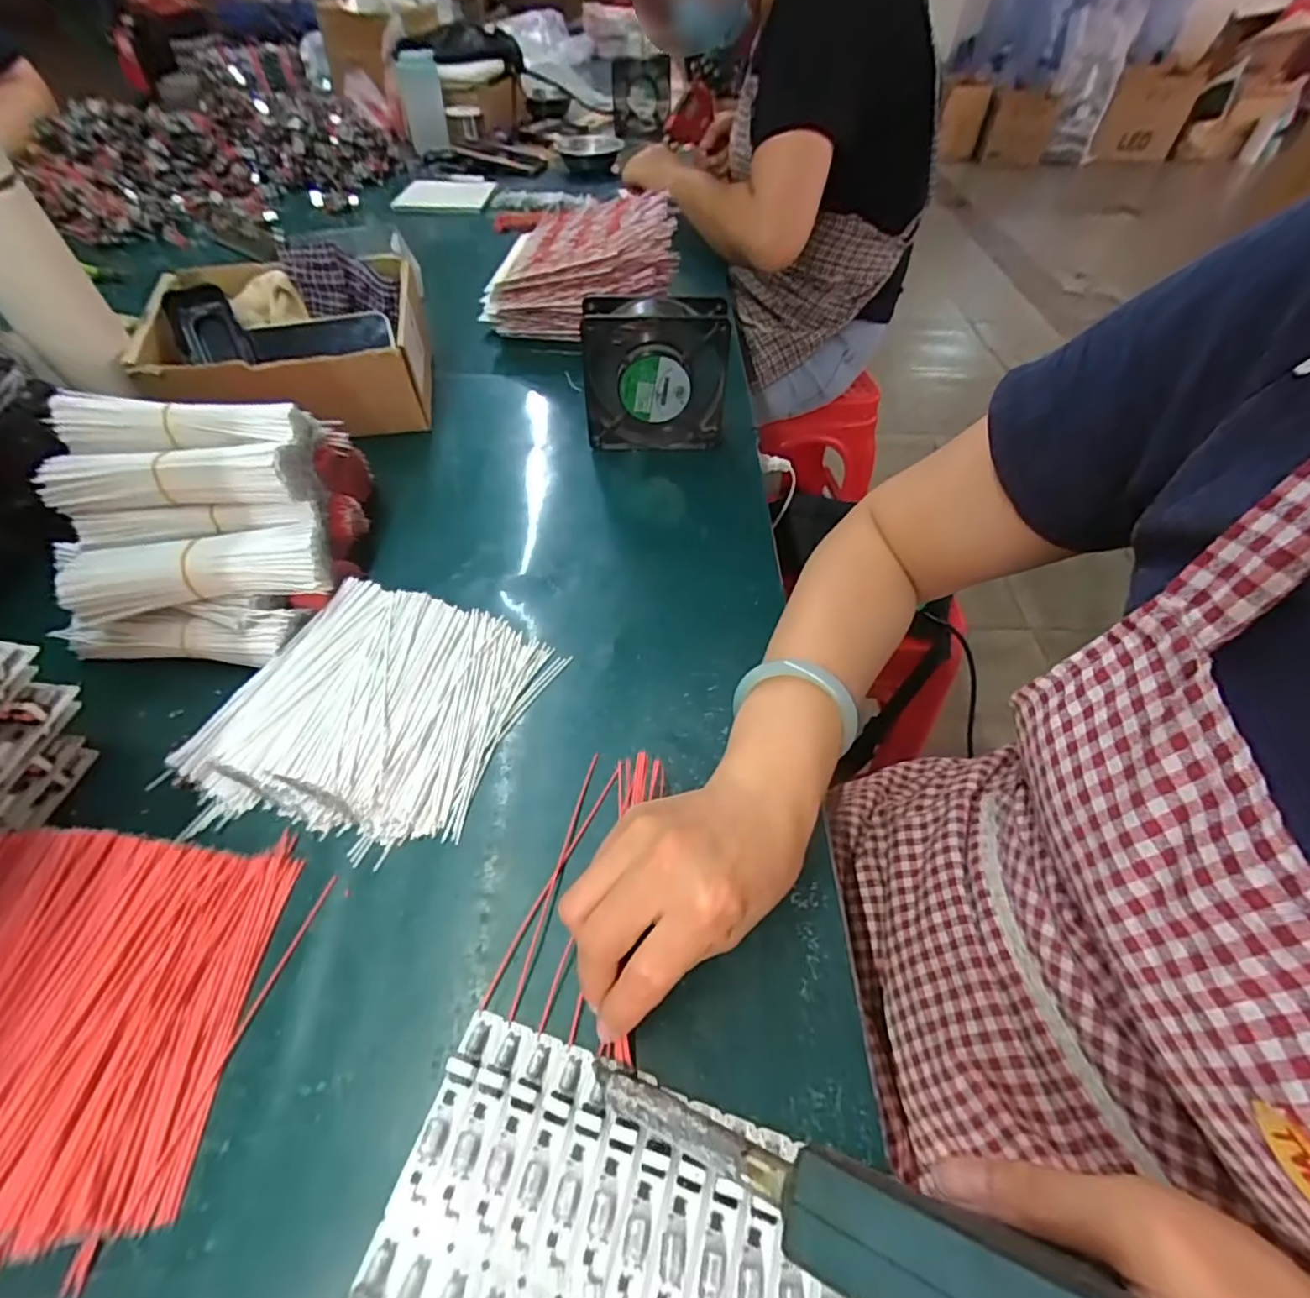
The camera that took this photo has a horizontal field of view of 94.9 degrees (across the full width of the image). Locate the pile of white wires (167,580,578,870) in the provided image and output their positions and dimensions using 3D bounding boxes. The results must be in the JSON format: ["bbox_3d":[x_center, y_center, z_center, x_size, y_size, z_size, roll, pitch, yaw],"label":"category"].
[{"bbox_3d":[-0.173,0.034,0.375,0.165,0.027,0.167,18,53,13],"label":"pile of white wires"}]

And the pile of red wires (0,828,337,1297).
[{"bbox_3d":[-0.272,0.157,0.269,0.177,0.038,0.166,7,51,5],"label":"pile of red wires"}]

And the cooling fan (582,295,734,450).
[{"bbox_3d":[-0.001,-0.234,0.527,0.119,0.127,0.039,-2,51,-2],"label":"cooling fan"}]

